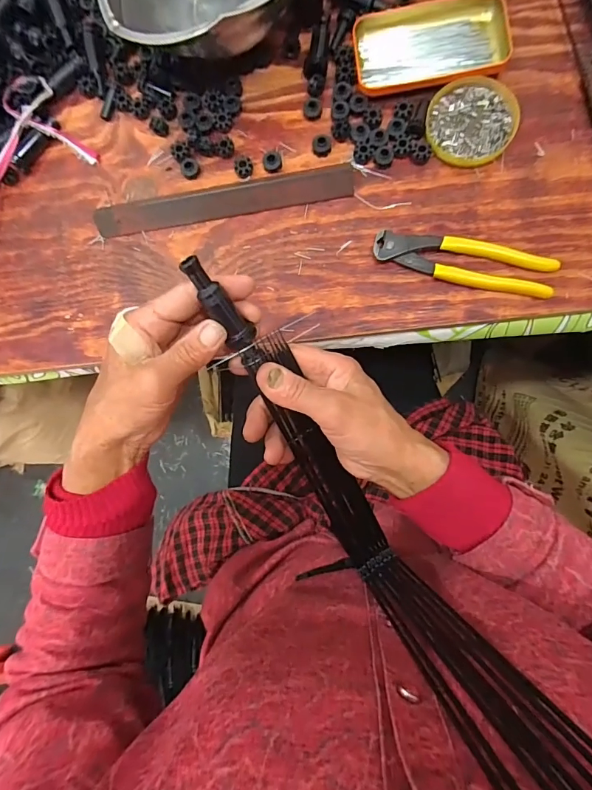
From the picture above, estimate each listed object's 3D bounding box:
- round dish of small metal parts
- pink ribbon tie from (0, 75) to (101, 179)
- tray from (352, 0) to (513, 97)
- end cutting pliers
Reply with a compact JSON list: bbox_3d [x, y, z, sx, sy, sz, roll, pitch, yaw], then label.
[{"bbox_3d":[0.168,-0.265,0.400,0.082,0.009,0.086,0,86,7],"label":"round dish of small metal parts"},{"bbox_3d":[-0.296,-0.276,0.442,0.139,0.028,0.109,-20,84,5],"label":"pink ribbon tie"},{"bbox_3d":[0.129,-0.342,0.407,0.141,0.022,0.081,-8,85,6],"label":"tray"},{"bbox_3d":[0.155,-0.124,0.388,0.162,0.015,0.038,16,88,8],"label":"end cutting pliers"}]

